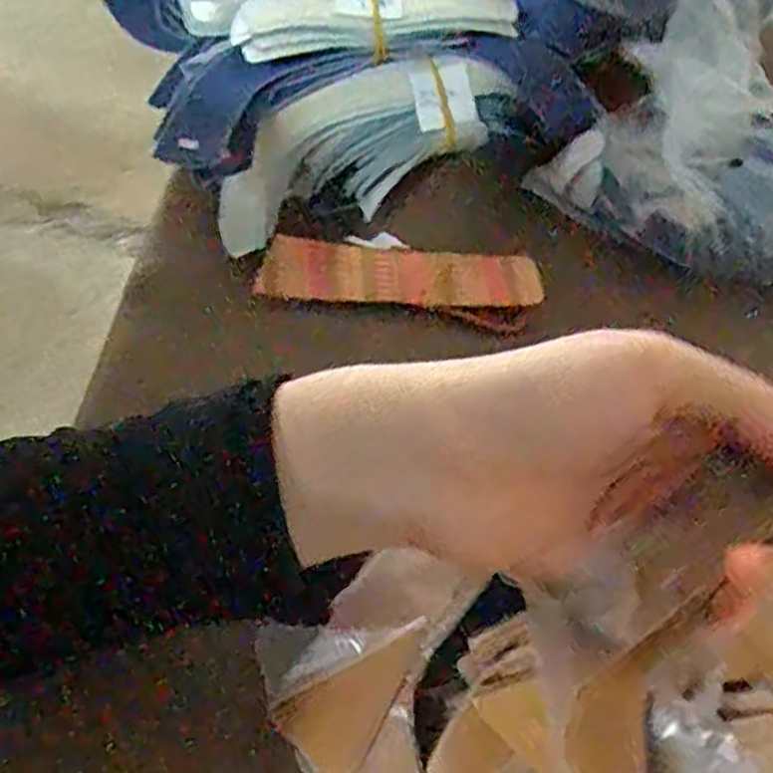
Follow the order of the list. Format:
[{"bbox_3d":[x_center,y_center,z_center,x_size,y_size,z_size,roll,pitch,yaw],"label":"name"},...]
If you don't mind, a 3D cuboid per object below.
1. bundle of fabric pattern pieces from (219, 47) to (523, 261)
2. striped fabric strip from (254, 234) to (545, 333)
[{"bbox_3d":[-0.017,-0.122,0.392,0.154,0.057,0.033,-26,28,-11],"label":"bundle of fabric pattern pieces"},{"bbox_3d":[0.009,-0.053,0.383,0.132,0.017,0.041,5,62,0],"label":"striped fabric strip"}]

